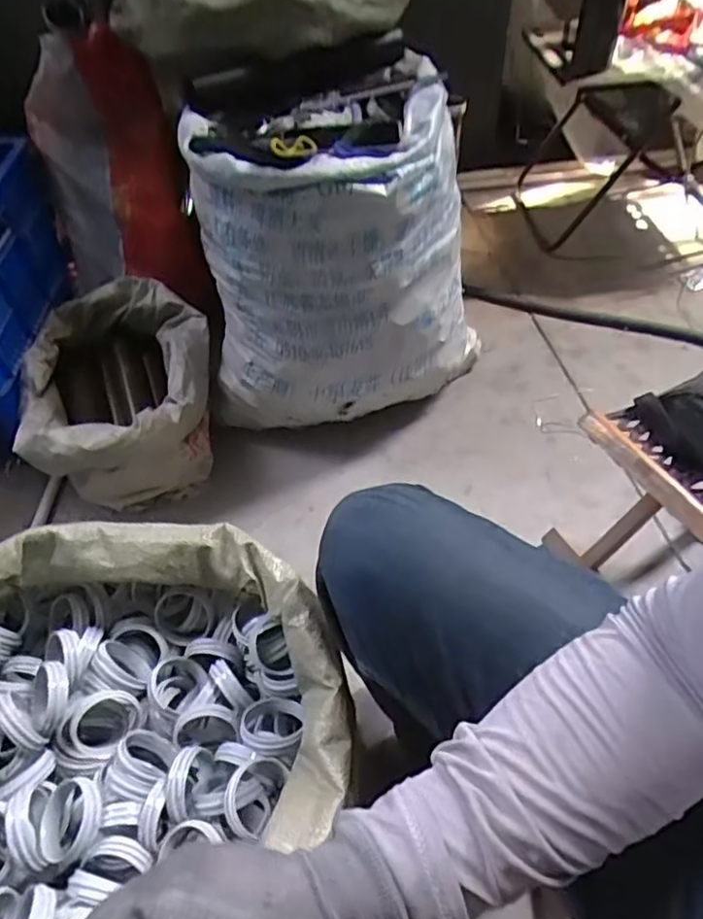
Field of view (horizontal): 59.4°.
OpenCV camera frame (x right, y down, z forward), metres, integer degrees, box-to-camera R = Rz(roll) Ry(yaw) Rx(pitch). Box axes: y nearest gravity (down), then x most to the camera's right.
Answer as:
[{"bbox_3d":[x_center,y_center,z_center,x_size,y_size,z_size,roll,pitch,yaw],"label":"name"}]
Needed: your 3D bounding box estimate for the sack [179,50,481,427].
[{"bbox_3d":[-0.014,-0.328,1.032,0.441,0.463,0.322,2,50,5],"label":"sack"}]

